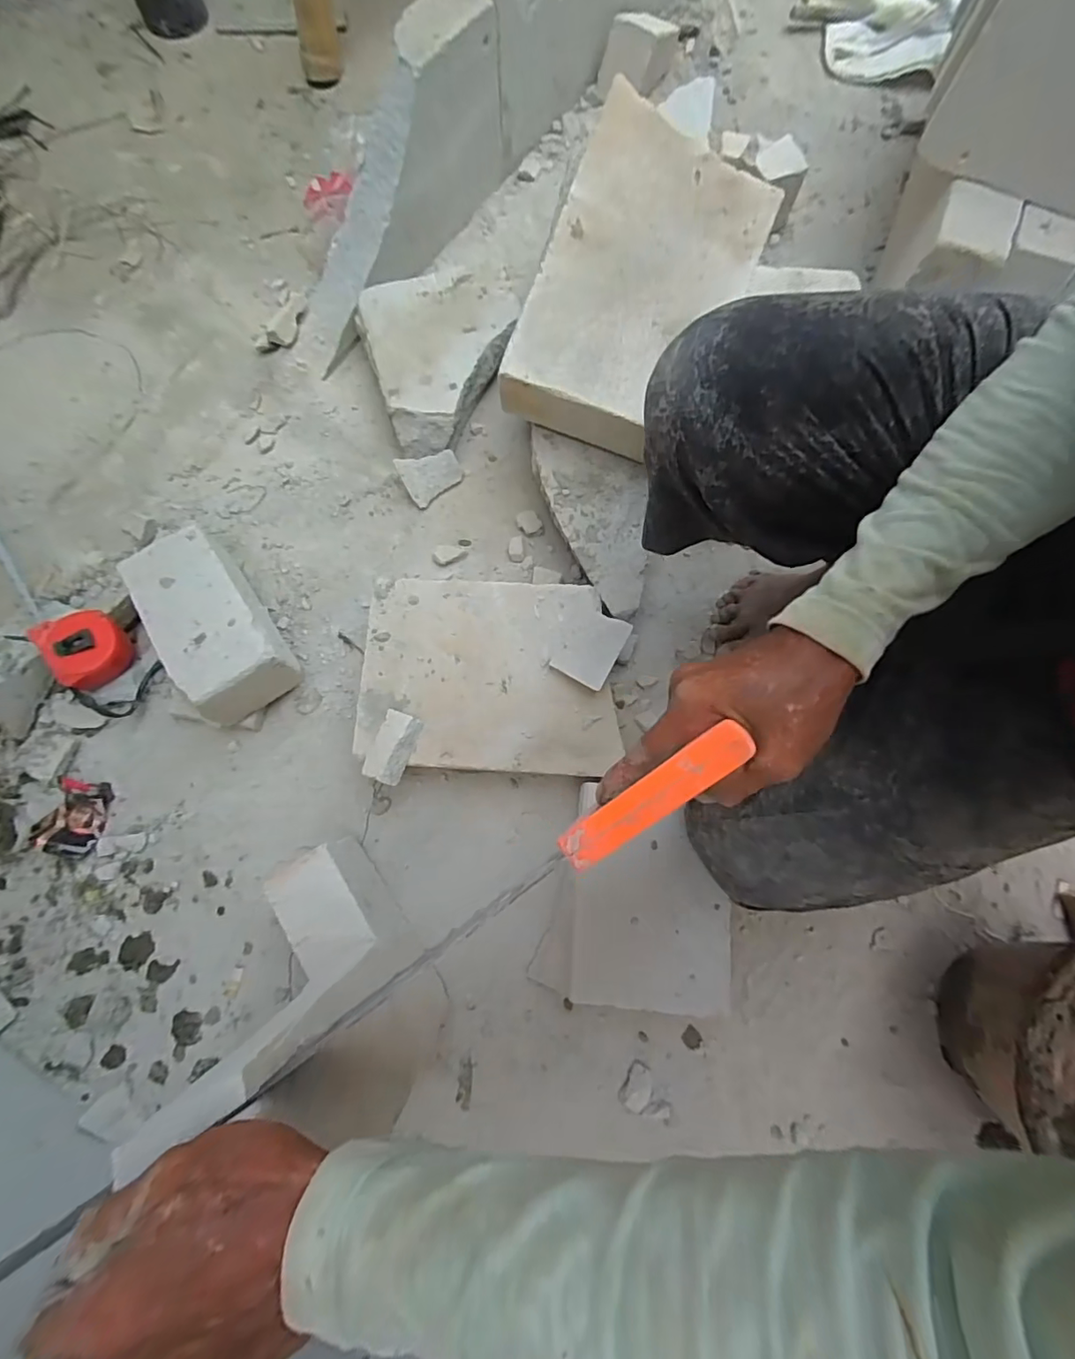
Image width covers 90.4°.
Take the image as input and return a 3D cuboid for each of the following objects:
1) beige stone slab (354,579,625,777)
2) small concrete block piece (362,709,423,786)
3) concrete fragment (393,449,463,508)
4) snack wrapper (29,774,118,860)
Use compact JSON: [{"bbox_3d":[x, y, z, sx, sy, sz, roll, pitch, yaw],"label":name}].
[{"bbox_3d":[-0.052,-0.007,0.552,0.260,0.023,0.195,3,75,0],"label":"beige stone slab"},{"bbox_3d":[-0.144,0.066,0.528,0.039,0.015,0.068,18,76,4],"label":"small concrete block piece"},{"bbox_3d":[-0.135,-0.263,0.678,0.075,0.012,0.058,-33,117,-13],"label":"concrete fragment"},{"bbox_3d":[-0.503,0.148,0.575,0.056,0.025,0.079,5,75,0],"label":"snack wrapper"}]

